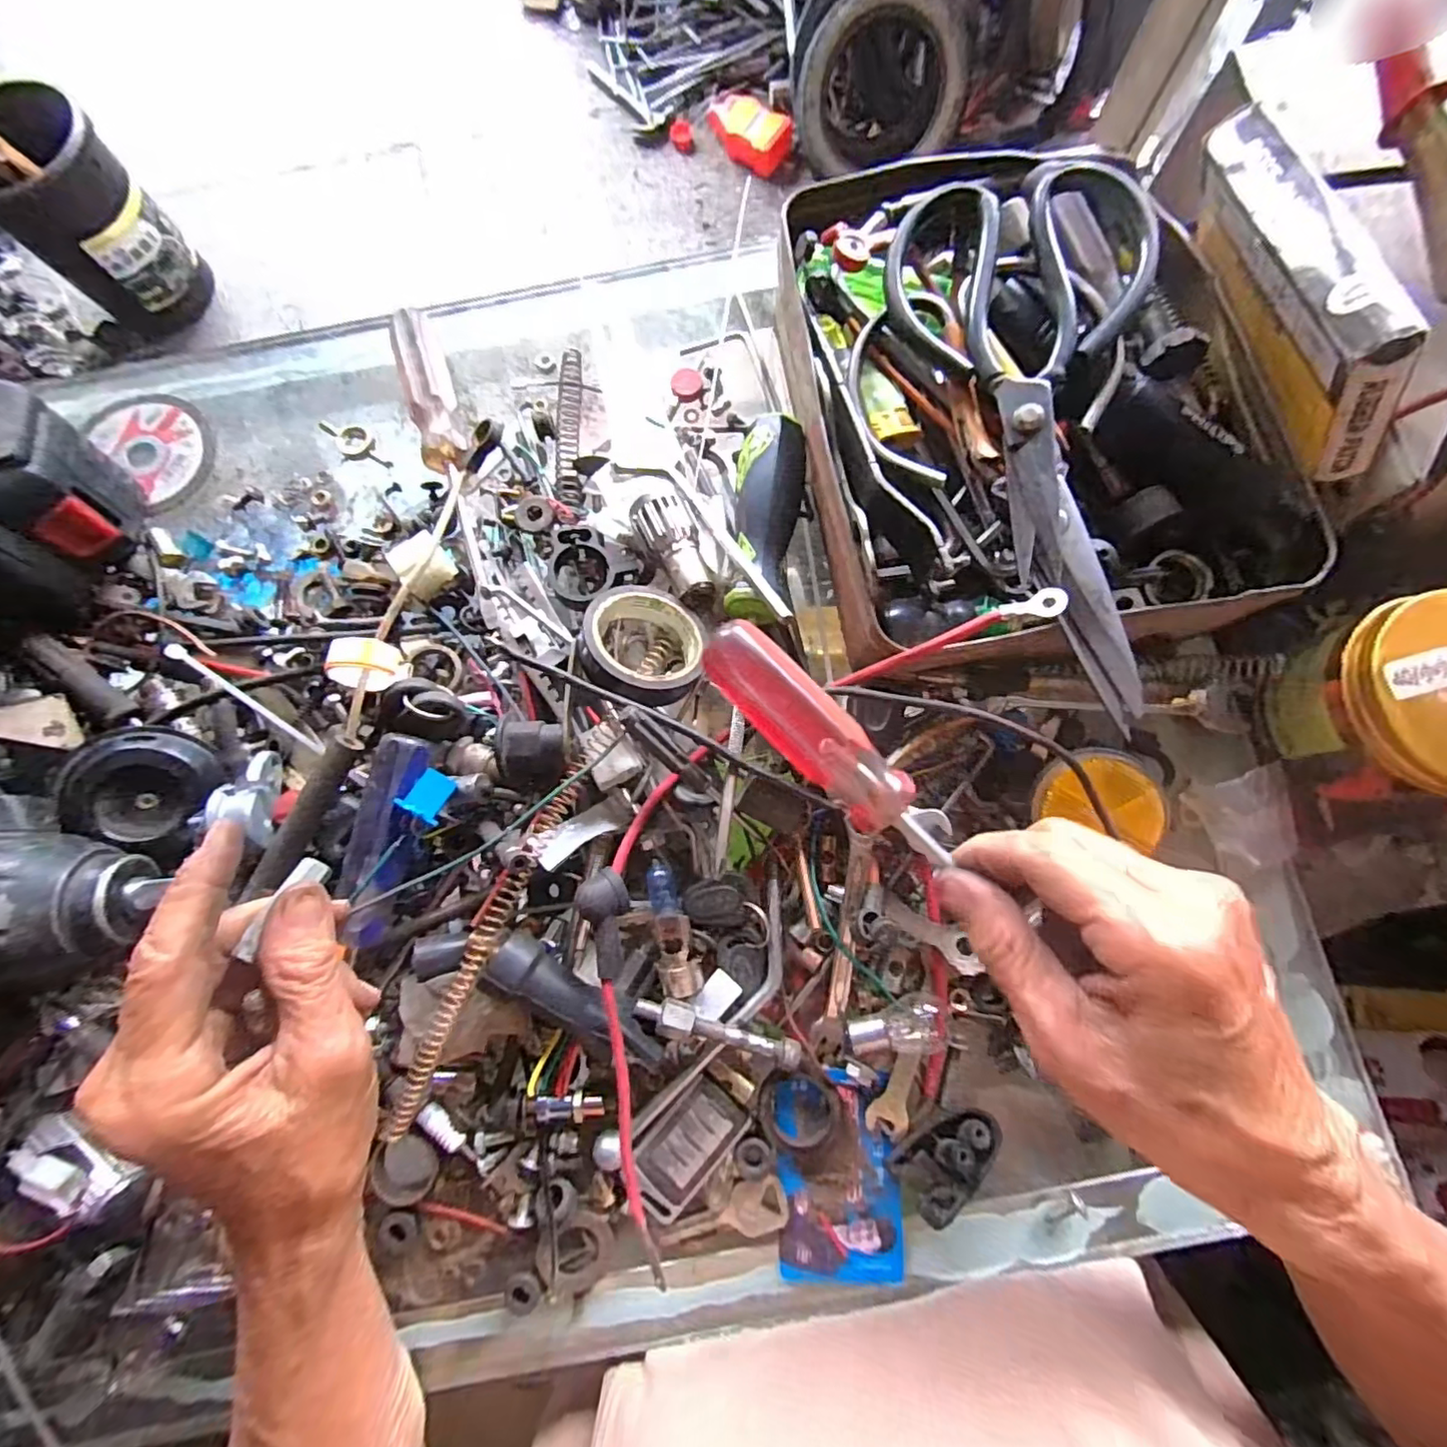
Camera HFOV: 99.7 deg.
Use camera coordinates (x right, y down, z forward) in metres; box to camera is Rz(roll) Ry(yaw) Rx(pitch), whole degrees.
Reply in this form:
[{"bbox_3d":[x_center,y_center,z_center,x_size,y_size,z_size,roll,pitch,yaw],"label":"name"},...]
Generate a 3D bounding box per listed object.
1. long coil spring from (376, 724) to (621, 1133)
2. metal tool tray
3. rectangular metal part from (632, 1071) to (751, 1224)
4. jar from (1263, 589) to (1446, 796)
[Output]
[{"bbox_3d":[-0.097,0.086,0.264,0.014,0.016,0.191,27,83,6],"label":"long coil spring"},{"bbox_3d":[0.142,-0.137,0.283,0.212,0.069,0.254,-8,81,1],"label":"metal tool tray"},{"bbox_3d":[-0.017,0.188,0.270,0.030,0.004,0.059,40,84,7],"label":"rectangular metal part"},{"bbox_3d":[0.300,-0.009,0.265,0.078,0.050,0.079,0,81,2],"label":"jar"}]

